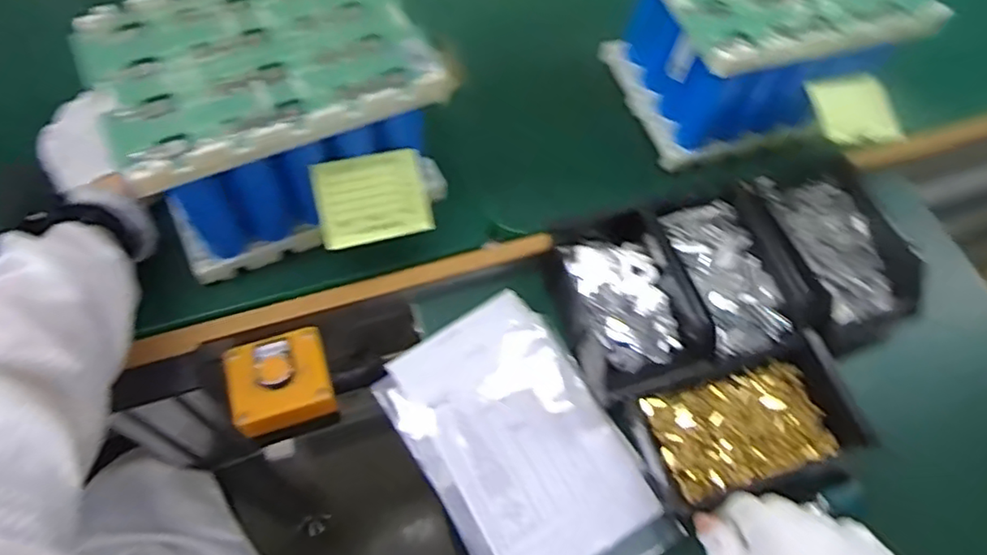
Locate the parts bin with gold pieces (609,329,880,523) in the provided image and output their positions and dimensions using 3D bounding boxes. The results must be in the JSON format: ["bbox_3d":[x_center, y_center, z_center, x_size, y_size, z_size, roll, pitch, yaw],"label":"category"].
[{"bbox_3d":[0.216,0.136,0.538,0.184,0.065,0.115,-16,64,-12],"label":"parts bin with gold pieces"}]

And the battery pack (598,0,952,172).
[{"bbox_3d":[0.273,-0.256,0.647,0.244,0.146,0.181,-17,64,-12],"label":"battery pack"}]

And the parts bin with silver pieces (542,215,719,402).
[{"bbox_3d":[0.123,0.023,0.593,0.118,0.067,0.170,-18,64,-13],"label":"parts bin with silver pieces"}]

